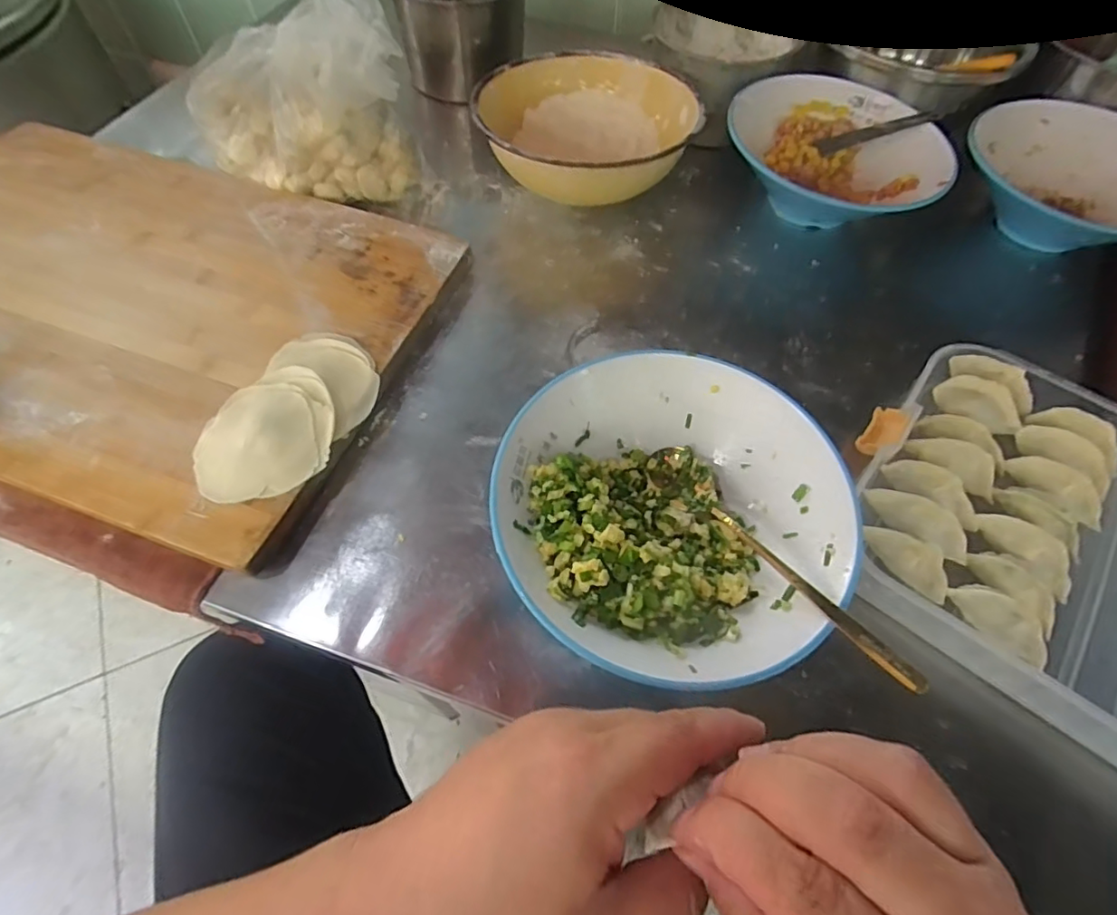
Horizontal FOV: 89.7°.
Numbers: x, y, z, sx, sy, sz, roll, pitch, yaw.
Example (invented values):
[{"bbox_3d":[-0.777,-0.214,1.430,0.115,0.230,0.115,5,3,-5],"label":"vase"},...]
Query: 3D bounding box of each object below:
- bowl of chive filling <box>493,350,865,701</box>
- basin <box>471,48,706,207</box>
[{"bbox_3d":[0.063,0.035,0.332,0.191,0.066,0.192,0,59,0],"label":"bowl of chive filling"},{"bbox_3d":[0.027,-0.301,0.534,0.183,0.078,0.167,0,59,0],"label":"basin"}]

